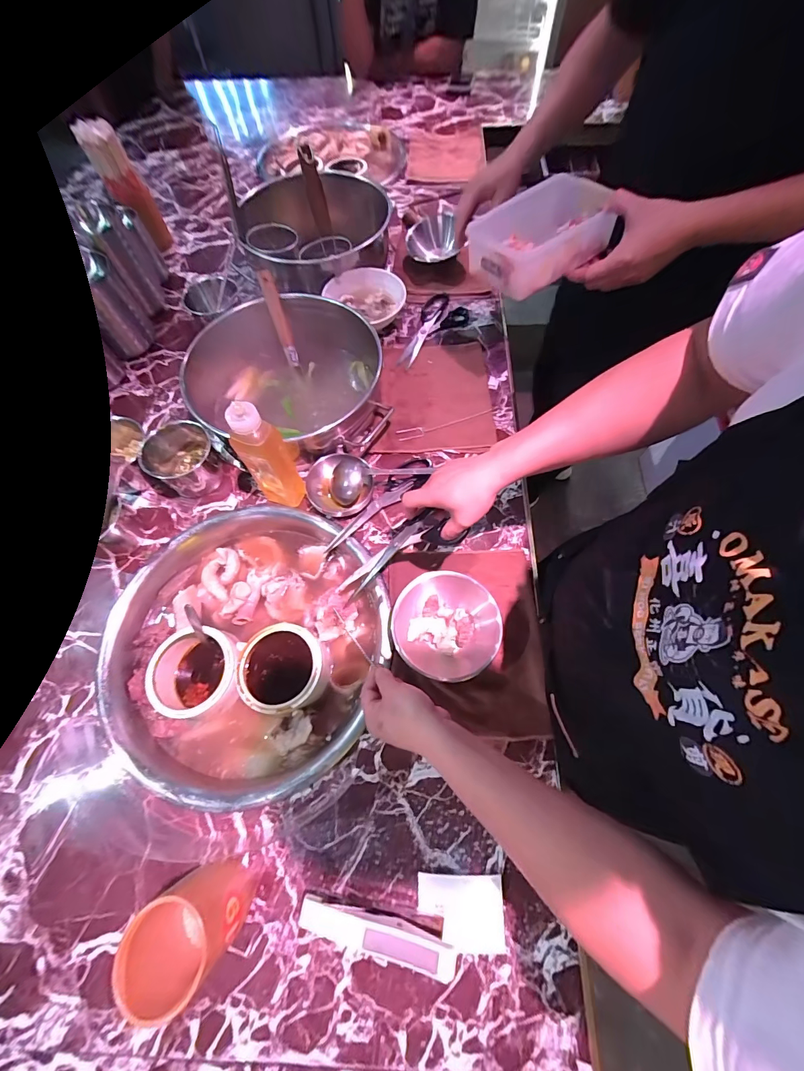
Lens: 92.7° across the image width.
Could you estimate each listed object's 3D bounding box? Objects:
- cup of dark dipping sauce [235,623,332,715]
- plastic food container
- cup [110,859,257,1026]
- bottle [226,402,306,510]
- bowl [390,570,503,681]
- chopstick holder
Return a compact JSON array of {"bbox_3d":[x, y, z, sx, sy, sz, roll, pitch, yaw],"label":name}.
[{"bbox_3d":[-0.176,0.200,0.579,0.119,0.052,0.120,-1,66,2],"label":"cup of dark dipping sauce"},{"bbox_3d":[0.213,-0.457,0.587,0.200,0.073,0.136,-25,67,-8],"label":"plastic food container"},{"bbox_3d":[-0.221,0.418,0.405,0.079,0.129,0.081,-1,66,2],"label":"cup"},{"bbox_3d":[-0.208,-0.115,0.594,0.062,0.211,0.065,-40,70,-14],"label":"bottle"},{"bbox_3d":[0.064,0.131,0.562,0.151,0.047,0.149,-1,66,2],"label":"bowl"},{"bbox_3d":[-0.645,-0.811,0.916,0.080,0.242,0.088,-30,68,-10],"label":"chopstick holder"}]

